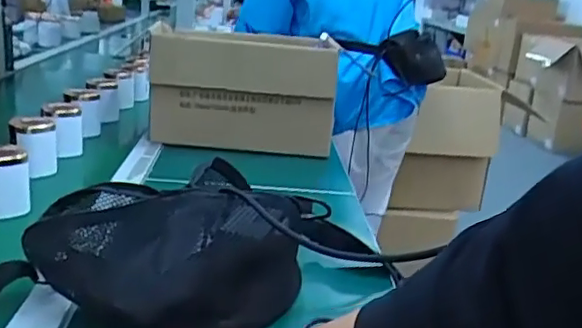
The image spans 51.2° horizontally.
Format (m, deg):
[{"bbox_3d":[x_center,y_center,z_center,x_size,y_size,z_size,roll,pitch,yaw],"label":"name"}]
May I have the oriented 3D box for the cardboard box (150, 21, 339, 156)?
[{"bbox_3d":[-0.078,-0.121,1.028,0.302,0.188,0.135,6,18,-3],"label":"cardboard box"}]

